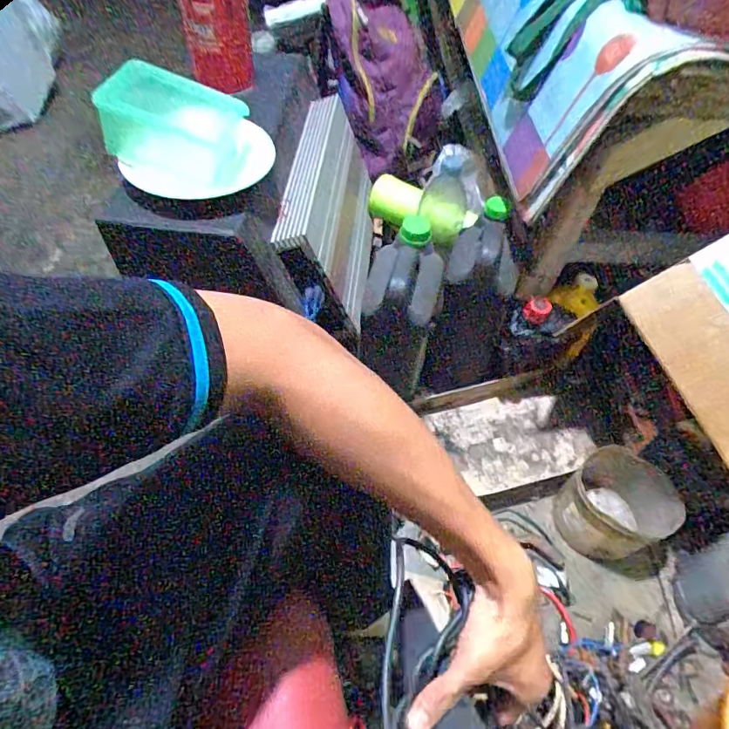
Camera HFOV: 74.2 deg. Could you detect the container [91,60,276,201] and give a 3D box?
[{"bbox_3d":[-0.239,-0.318,0.674,0.206,0.147,0.098,7,54,1],"label":"container"}]

